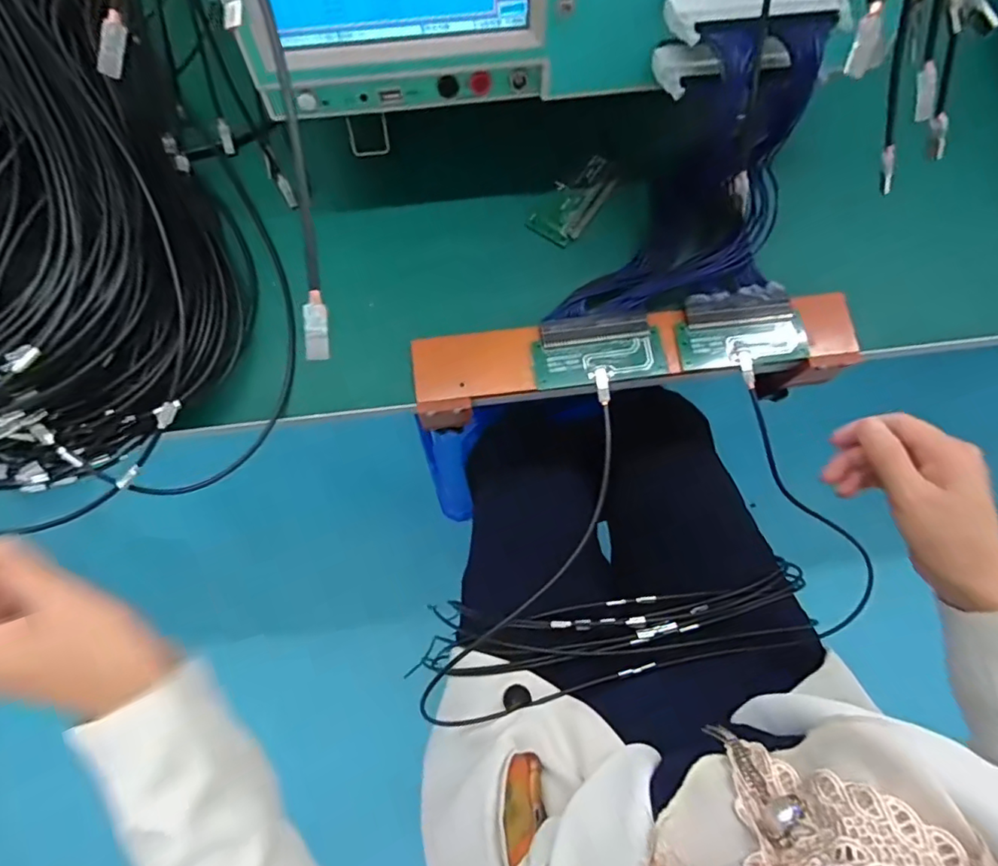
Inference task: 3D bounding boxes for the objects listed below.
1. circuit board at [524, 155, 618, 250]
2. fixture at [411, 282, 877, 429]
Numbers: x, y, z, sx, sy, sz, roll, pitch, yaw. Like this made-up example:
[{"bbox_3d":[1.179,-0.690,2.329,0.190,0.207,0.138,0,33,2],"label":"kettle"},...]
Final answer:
[{"bbox_3d":[0.063,-0.193,0.451,0.041,0.013,0.084,36,79,7],"label":"circuit board"},{"bbox_3d":[0.105,-0.057,0.430,0.336,0.047,0.070,-7,77,-3],"label":"fixture"}]

